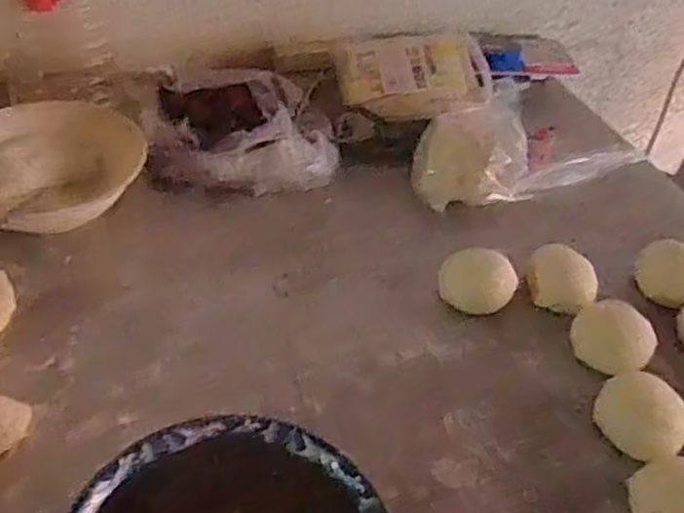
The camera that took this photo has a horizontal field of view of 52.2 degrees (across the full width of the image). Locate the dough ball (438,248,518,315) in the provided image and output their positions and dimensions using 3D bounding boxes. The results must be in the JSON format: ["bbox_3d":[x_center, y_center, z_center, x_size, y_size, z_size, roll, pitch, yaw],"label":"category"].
[{"bbox_3d":[0.112,0.024,0.574,0.064,0.039,0.051,10,42,2],"label":"dough ball"}]

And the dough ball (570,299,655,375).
[{"bbox_3d":[0.209,0.067,0.544,0.059,0.035,0.060,4,42,-4],"label":"dough ball"}]

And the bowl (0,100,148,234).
[{"bbox_3d":[-0.260,-0.071,0.615,0.170,0.062,0.141,-15,46,-24],"label":"bowl"}]

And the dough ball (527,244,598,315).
[{"bbox_3d":[0.188,0.022,0.599,0.058,0.049,0.058,4,42,-4],"label":"dough ball"}]

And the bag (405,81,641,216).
[{"bbox_3d":[0.191,-0.112,0.715,0.252,0.090,0.108,-14,46,-22],"label":"bag"}]

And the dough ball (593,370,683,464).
[{"bbox_3d":[0.211,0.115,0.494,0.062,0.029,0.058,4,42,-4],"label":"dough ball"}]

